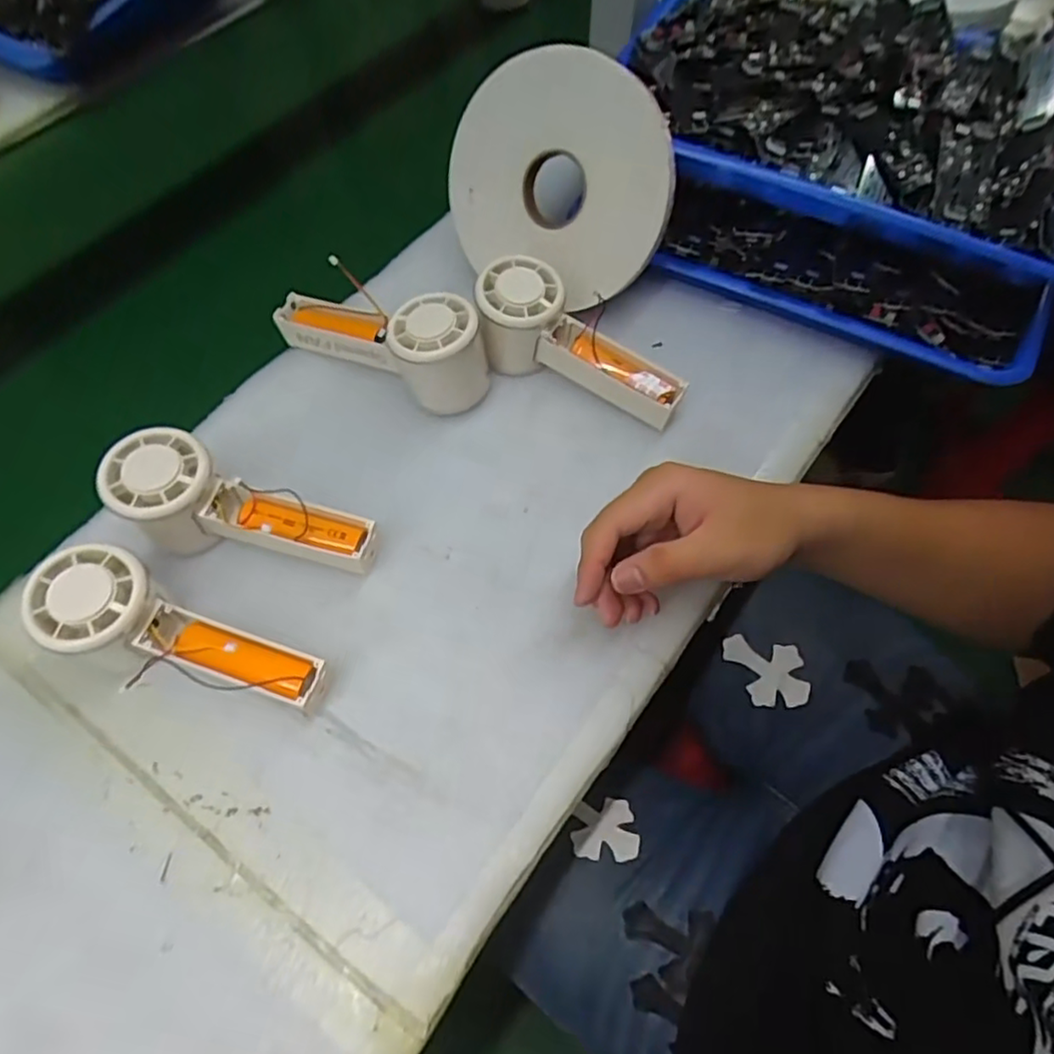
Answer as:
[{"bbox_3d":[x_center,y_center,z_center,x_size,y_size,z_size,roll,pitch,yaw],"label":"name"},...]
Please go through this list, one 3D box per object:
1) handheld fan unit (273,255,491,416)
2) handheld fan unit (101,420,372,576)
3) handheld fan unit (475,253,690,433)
[{"bbox_3d":[-0.097,-0.133,0.440,0.153,0.058,0.056,29,67,13],"label":"handheld fan unit"},{"bbox_3d":[-0.166,-0.007,0.388,0.154,0.047,0.059,18,64,-8],"label":"handheld fan unit"},{"bbox_3d":[0.031,-0.117,0.441,0.152,0.053,0.058,31,67,-1],"label":"handheld fan unit"}]

